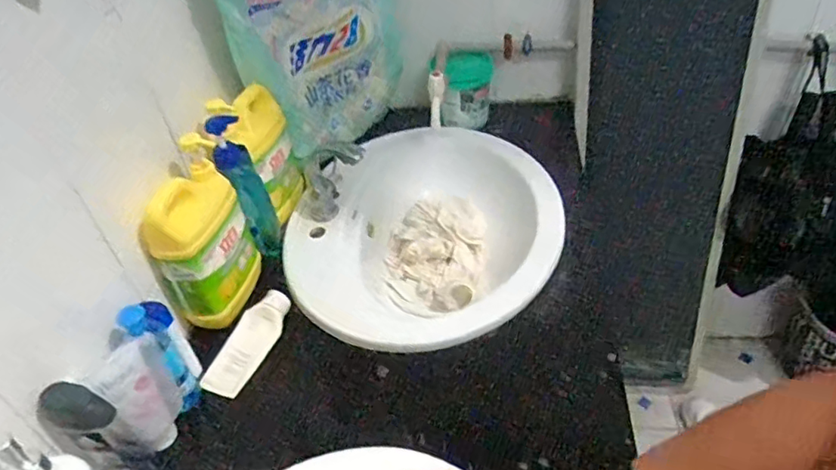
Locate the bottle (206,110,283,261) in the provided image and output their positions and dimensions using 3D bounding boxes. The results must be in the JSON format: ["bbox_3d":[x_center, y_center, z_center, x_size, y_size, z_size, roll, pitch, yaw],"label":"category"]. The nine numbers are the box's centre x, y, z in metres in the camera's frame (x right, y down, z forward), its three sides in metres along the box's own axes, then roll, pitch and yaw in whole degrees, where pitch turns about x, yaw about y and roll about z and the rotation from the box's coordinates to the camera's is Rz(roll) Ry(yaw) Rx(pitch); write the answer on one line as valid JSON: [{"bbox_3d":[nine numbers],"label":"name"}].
[{"bbox_3d":[-0.258,-0.067,0.872,0.053,0.243,0.062,-19,41,-13],"label":"bottle"}]

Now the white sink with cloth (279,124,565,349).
[{"bbox_3d":[0.019,0.014,0.982,0.416,0.165,0.503,7,42,17],"label":"white sink with cloth"}]

